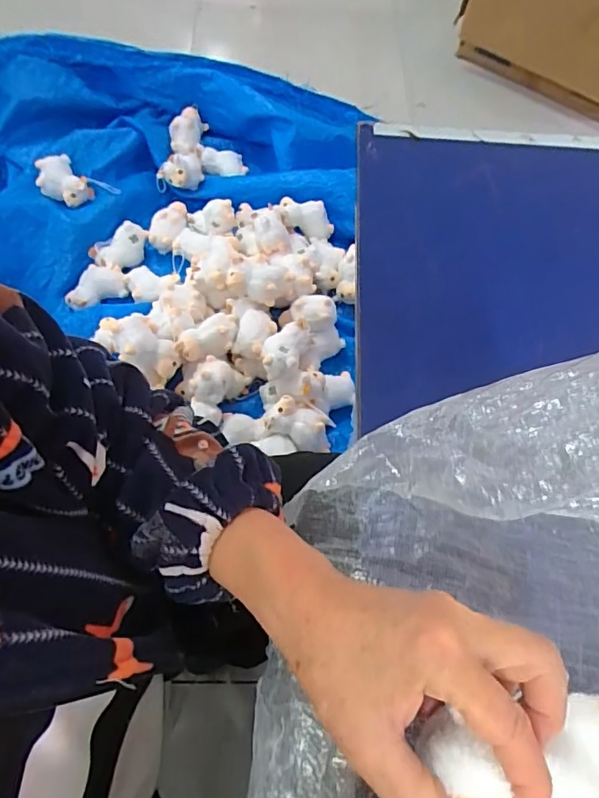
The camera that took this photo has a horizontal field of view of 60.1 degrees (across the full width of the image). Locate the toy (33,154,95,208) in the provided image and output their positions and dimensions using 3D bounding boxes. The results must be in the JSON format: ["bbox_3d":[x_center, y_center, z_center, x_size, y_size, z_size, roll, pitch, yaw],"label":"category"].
[{"bbox_3d":[-0.466,-0.425,1.009,0.083,0.059,0.095,-34,70,-17],"label":"toy"}]

